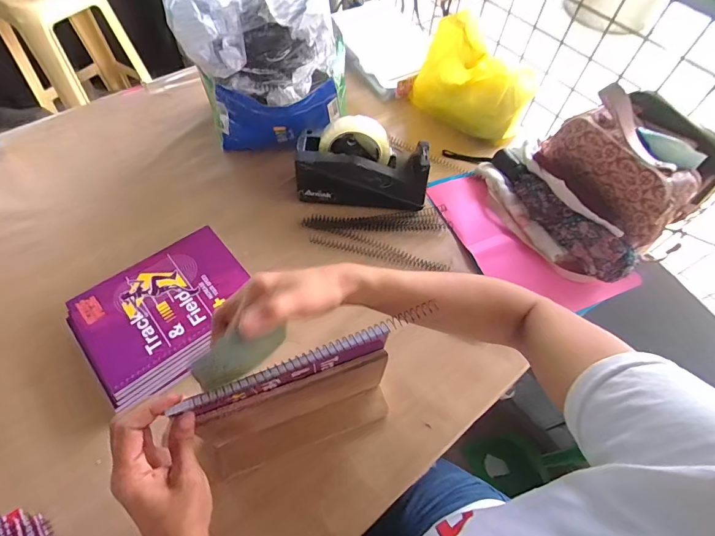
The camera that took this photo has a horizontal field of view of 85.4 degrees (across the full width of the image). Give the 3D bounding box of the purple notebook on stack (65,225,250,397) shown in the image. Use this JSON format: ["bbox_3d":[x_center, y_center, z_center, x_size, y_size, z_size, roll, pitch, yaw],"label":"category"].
[{"bbox_3d":[-0.248,0.043,0.505,0.200,0.006,0.151,-36,66,-22],"label":"purple notebook on stack"}]

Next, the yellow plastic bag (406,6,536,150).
[{"bbox_3d":[0.196,-0.328,0.688,0.212,0.190,0.077,30,62,14],"label":"yellow plastic bag"}]

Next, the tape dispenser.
[{"bbox_3d":[0.011,-0.159,0.600,0.201,0.120,0.079,8,59,1],"label":"tape dispenser"}]

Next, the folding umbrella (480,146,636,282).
[{"bbox_3d":[0.296,-0.092,0.607,0.093,0.064,0.281,-23,63,-16],"label":"folding umbrella"}]

